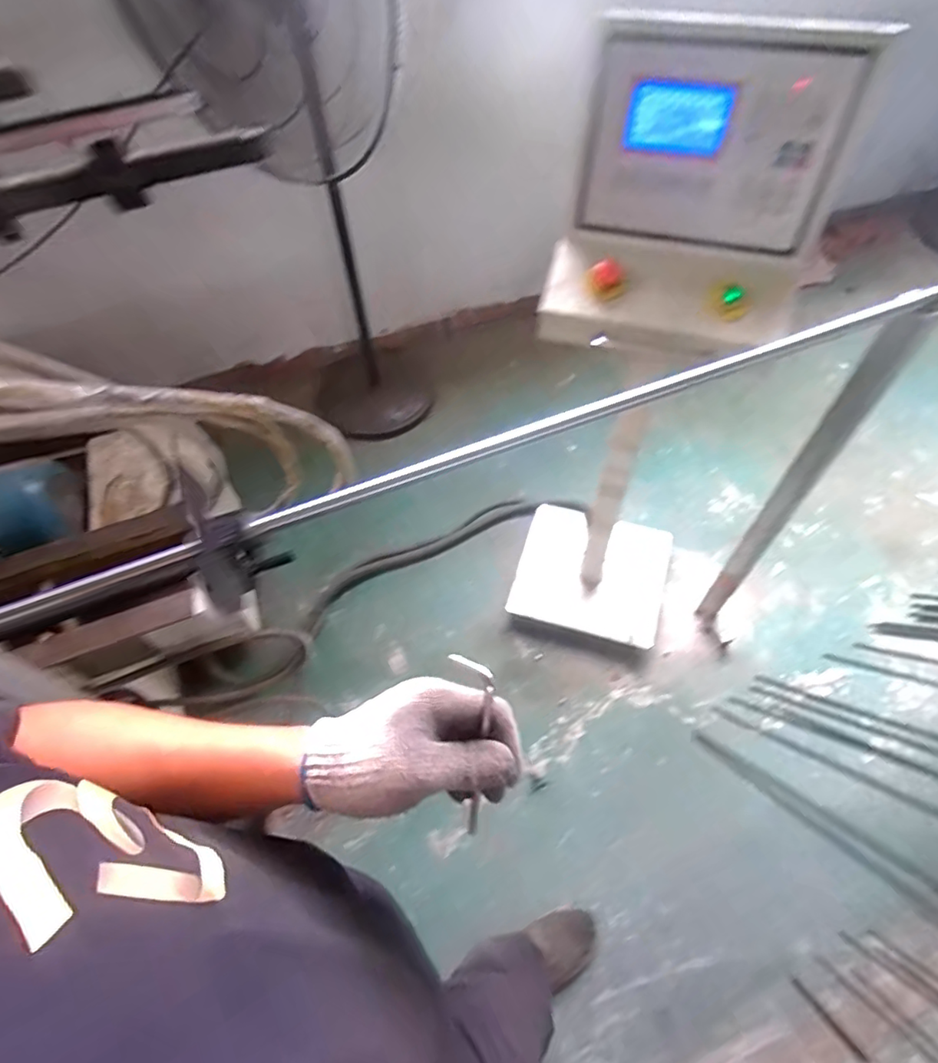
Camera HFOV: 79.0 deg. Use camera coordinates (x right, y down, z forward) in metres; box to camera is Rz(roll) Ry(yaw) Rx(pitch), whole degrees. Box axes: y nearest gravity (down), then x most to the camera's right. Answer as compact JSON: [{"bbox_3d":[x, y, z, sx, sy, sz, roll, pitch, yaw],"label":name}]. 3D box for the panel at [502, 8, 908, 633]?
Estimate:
[{"bbox_3d":[0.316,-0.181,1.135,0.376,1.204,0.347,13,59,10],"label":"panel"}]

